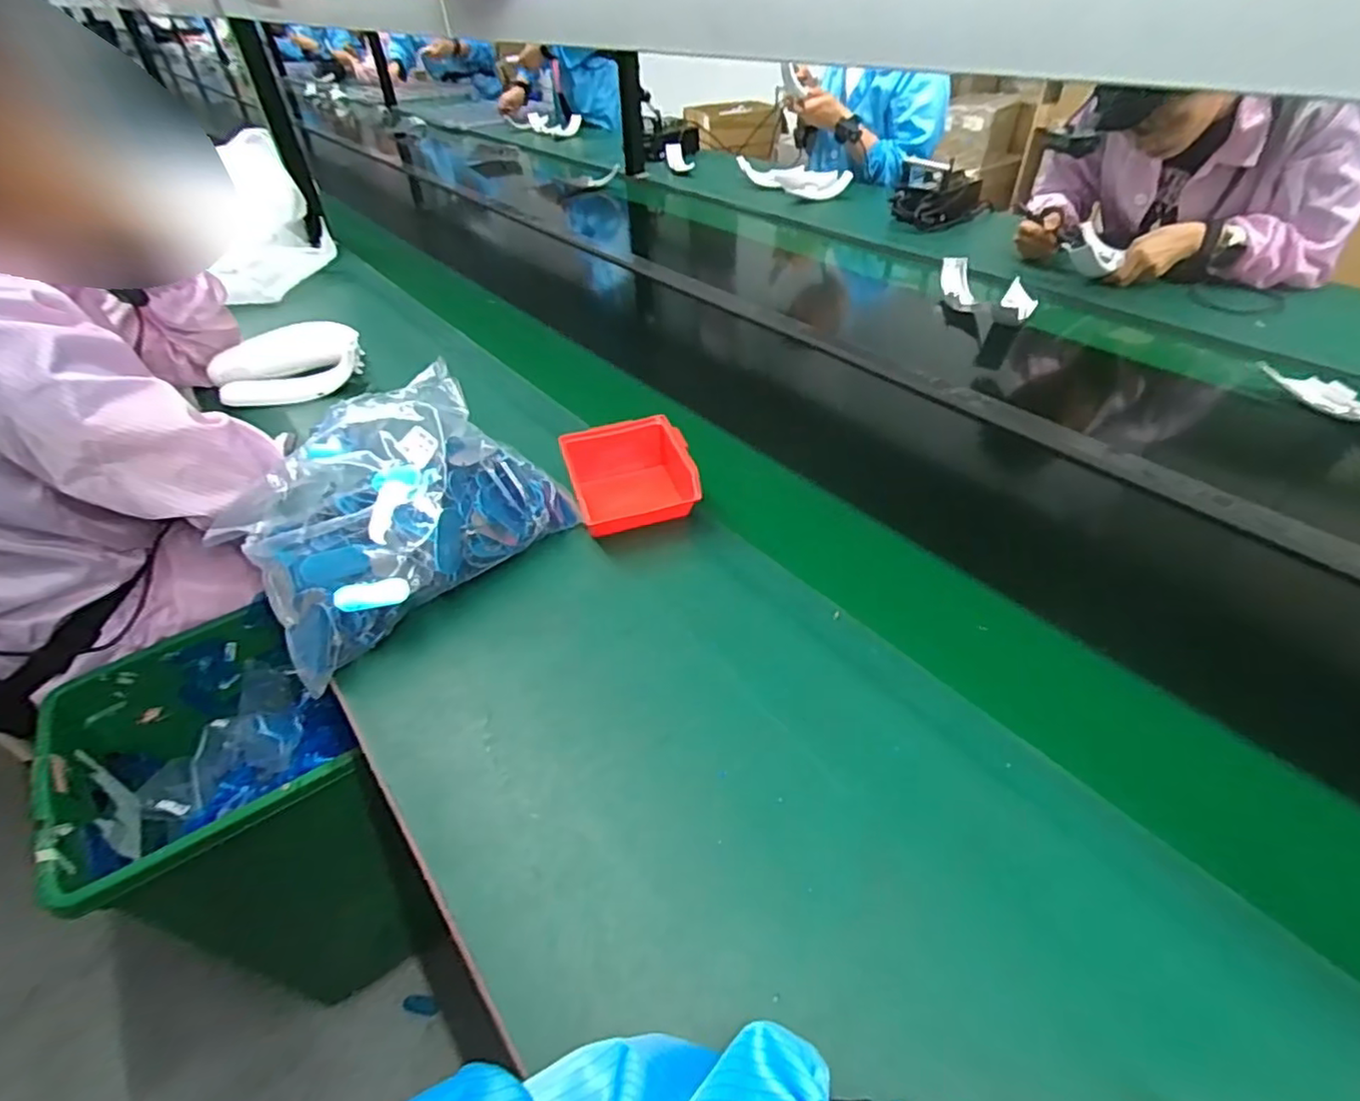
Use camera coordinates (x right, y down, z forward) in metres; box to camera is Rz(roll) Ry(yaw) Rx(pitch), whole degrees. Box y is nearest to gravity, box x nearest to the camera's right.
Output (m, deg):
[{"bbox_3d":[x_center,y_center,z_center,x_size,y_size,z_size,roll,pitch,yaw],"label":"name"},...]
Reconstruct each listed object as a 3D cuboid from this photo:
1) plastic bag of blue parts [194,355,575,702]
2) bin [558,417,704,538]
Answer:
[{"bbox_3d":[-0.288,-0.053,0.630,0.278,0.113,0.233,-35,51,-30],"label":"plastic bag of blue parts"},{"bbox_3d":[-0.052,-0.076,0.687,0.126,0.070,0.118,-14,43,-12],"label":"bin"}]

